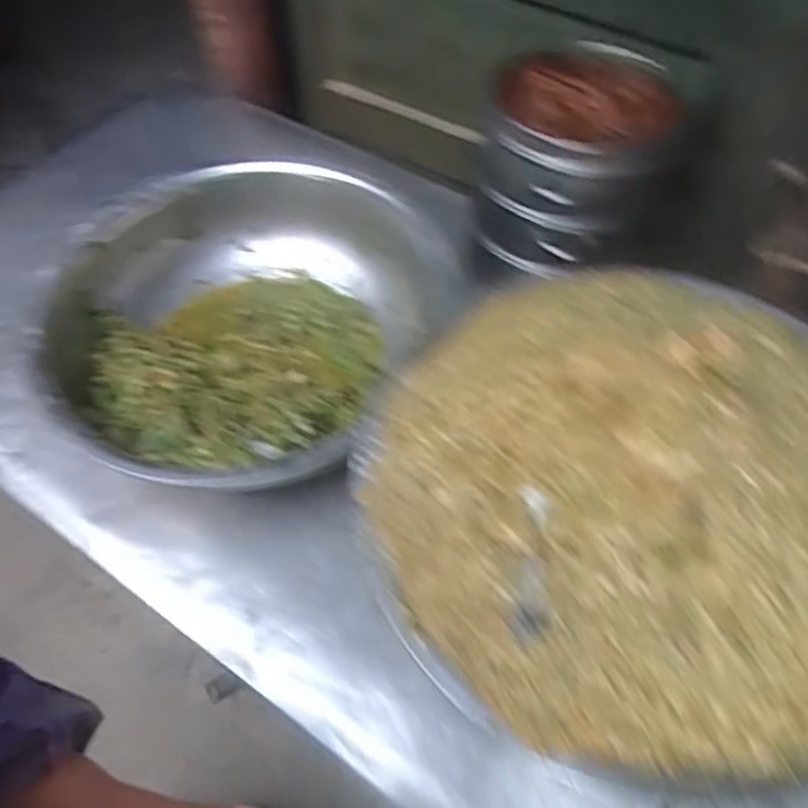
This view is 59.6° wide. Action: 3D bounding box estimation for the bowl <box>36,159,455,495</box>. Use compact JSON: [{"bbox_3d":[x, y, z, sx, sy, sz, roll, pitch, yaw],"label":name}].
[{"bbox_3d":[-0.157,-0.089,0.709,0.348,0.103,0.342,-1,55,1],"label":"bowl"}]

